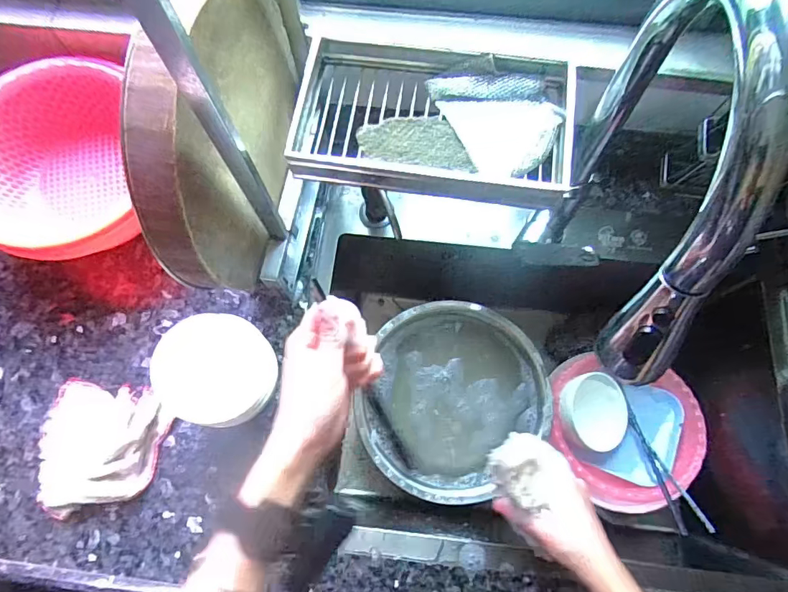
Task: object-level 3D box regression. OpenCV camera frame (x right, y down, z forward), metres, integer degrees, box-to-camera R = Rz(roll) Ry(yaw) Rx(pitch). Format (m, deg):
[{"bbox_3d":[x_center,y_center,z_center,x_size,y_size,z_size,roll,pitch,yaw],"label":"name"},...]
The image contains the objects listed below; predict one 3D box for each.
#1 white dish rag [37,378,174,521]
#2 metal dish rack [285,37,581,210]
[{"bbox_3d":[-0.342,0.173,0.531,0.142,0.028,0.141,7,72,4],"label":"white dish rag"},{"bbox_3d":[0.040,-0.184,0.467,0.258,0.049,0.171,7,72,4],"label":"metal dish rack"}]

